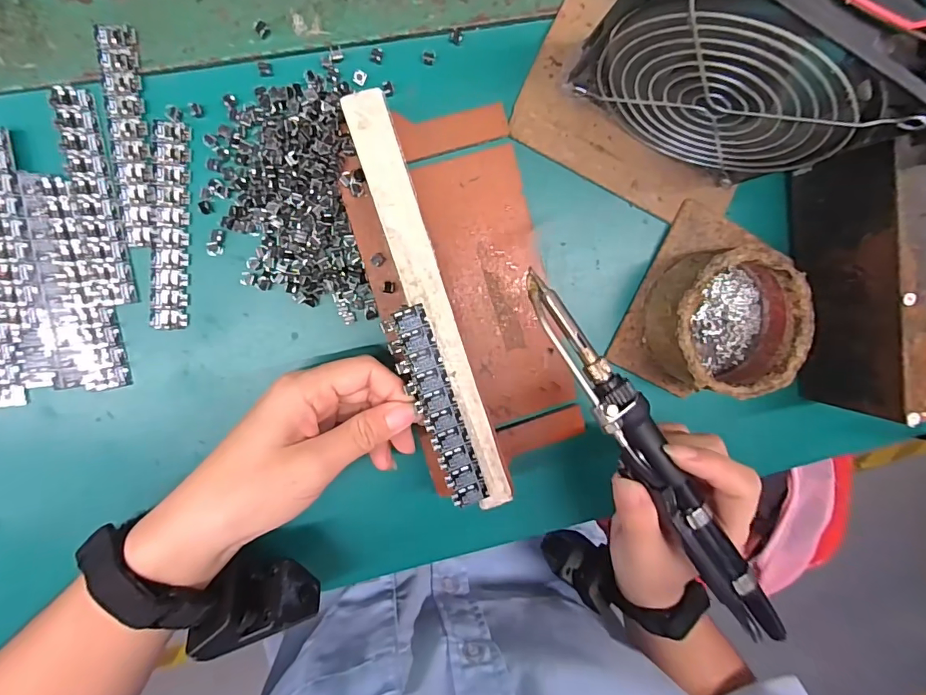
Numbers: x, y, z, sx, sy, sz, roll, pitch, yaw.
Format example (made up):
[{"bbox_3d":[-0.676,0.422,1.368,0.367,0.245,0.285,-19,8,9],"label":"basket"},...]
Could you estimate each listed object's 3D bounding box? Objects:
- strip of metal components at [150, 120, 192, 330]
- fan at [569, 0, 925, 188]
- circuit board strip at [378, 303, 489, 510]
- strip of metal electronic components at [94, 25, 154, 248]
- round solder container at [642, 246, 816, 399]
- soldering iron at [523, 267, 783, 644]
[{"bbox_3d":[-0.158,-0.064,0.252,0.019,0.004,0.108,4,96,-8],"label":"strip of metal components"},{"bbox_3d":[0.122,-0.122,0.214,0.123,0.132,0.027,25,93,-9],"label":"fan"},{"bbox_3d":[-0.013,0.032,0.242,0.023,0.005,0.108,-21,99,-4],"label":"circuit board strip"},{"bbox_3d":[-0.174,-0.108,0.242,0.019,0.004,0.107,-2,97,-7],"label":"strip of metal electronic components"},{"bbox_3d":[0.155,-0.015,0.277,0.081,0.043,0.078,-1,97,-7],"label":"round solder container"},{"bbox_3d":[0.092,0.054,0.224,0.026,0.020,0.208,-34,88,-2],"label":"soldering iron"}]

